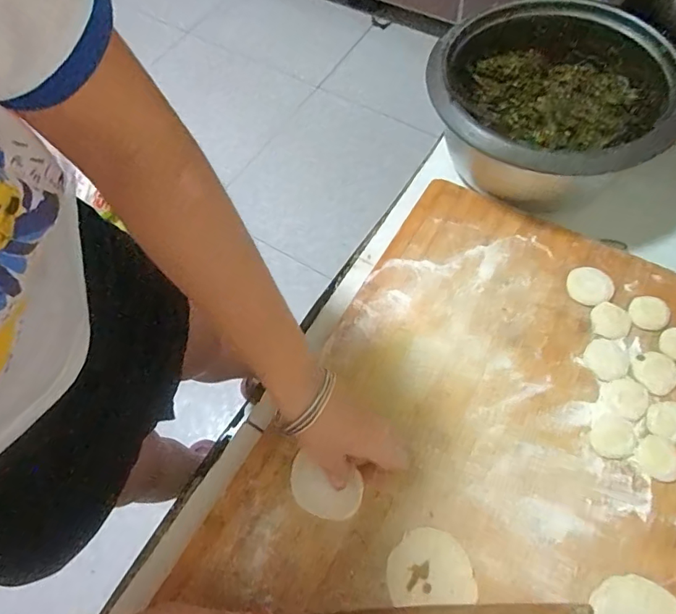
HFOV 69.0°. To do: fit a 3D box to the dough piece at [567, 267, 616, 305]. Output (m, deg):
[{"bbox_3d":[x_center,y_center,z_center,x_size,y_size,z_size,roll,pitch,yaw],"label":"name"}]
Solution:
[{"bbox_3d":[0.244,-0.020,0.477,0.039,0.007,0.041,-1,65,3],"label":"dough piece"}]

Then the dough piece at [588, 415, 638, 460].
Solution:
[{"bbox_3d":[0.233,0.110,0.416,0.037,0.014,0.034,-1,65,3],"label":"dough piece"}]

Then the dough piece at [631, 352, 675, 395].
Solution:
[{"bbox_3d":[0.282,0.058,0.436,0.036,0.004,0.037,-1,65,3],"label":"dough piece"}]

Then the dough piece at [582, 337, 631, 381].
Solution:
[{"bbox_3d":[0.244,0.047,0.447,0.037,0.005,0.037,-1,65,3],"label":"dough piece"}]

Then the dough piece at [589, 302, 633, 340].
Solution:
[{"bbox_3d":[0.256,0.014,0.461,0.034,0.006,0.034,-1,65,3],"label":"dough piece"}]

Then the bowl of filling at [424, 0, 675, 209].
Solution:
[{"bbox_3d":[0.222,-0.220,0.536,0.228,0.116,0.233,-1,65,3],"label":"bowl of filling"}]

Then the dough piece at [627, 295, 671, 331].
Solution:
[{"bbox_3d":[0.291,0.005,0.460,0.033,0.005,0.035,-1,65,3],"label":"dough piece"}]

